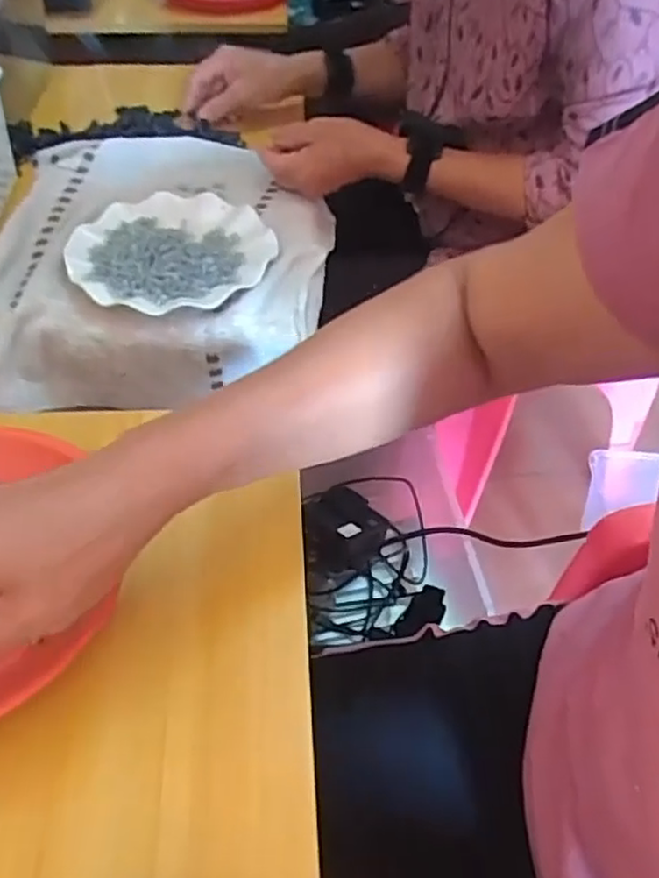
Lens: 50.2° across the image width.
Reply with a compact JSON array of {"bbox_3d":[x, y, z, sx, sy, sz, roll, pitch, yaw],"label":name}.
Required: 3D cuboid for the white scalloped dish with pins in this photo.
[{"bbox_3d":[-0.146,-0.178,0.652,0.180,0.023,0.170,1,48,-1],"label":"white scalloped dish with pins"}]

